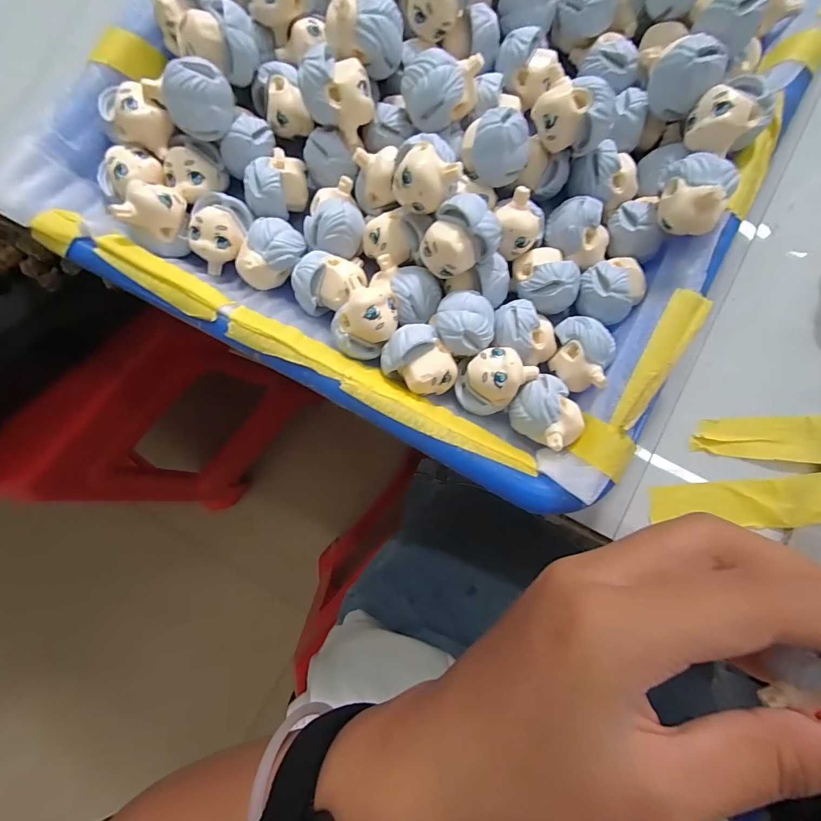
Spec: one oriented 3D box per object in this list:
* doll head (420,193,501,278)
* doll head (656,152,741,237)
[{"bbox_3d":[0.016,-0.059,0.140,0.025,0.022,0.017,-29,84,-3],"label":"doll head"},{"bbox_3d":[0.099,-0.074,0.138,0.018,0.017,0.024,-3,84,0],"label":"doll head"}]

